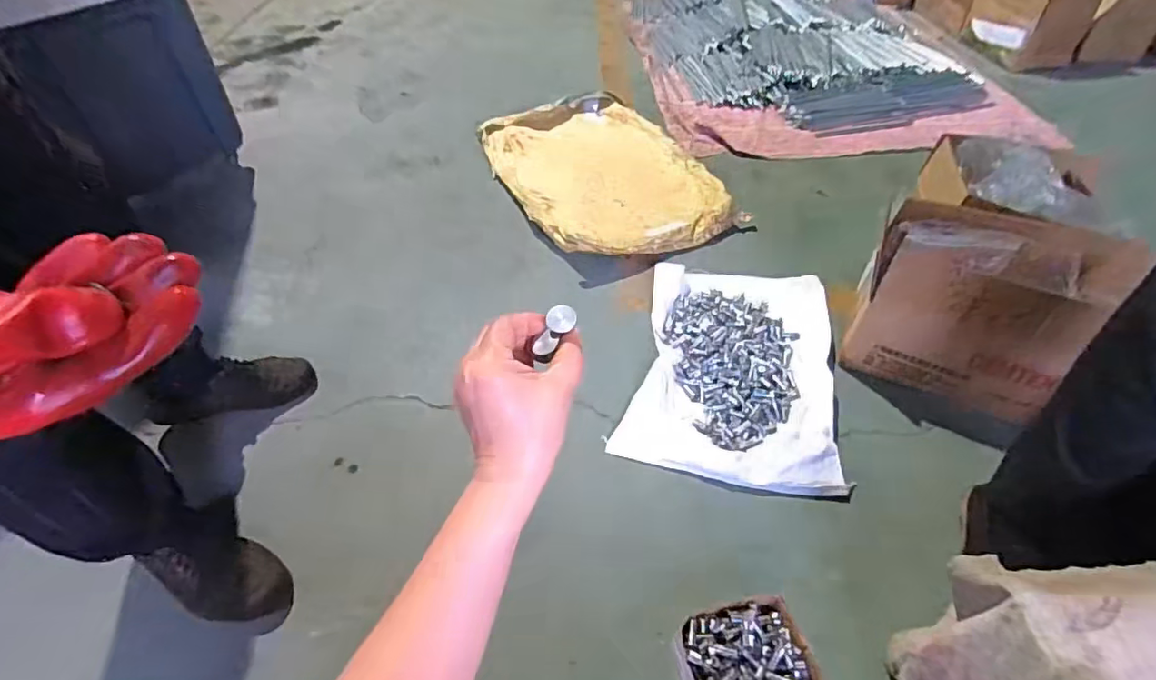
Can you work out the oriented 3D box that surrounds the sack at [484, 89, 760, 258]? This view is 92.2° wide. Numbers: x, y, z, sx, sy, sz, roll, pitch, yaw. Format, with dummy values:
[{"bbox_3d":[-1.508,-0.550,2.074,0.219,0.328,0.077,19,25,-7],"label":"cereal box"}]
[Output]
[{"bbox_3d":[0.062,-0.498,1.565,0.525,0.081,0.777,-18,48,-15],"label":"sack"}]

